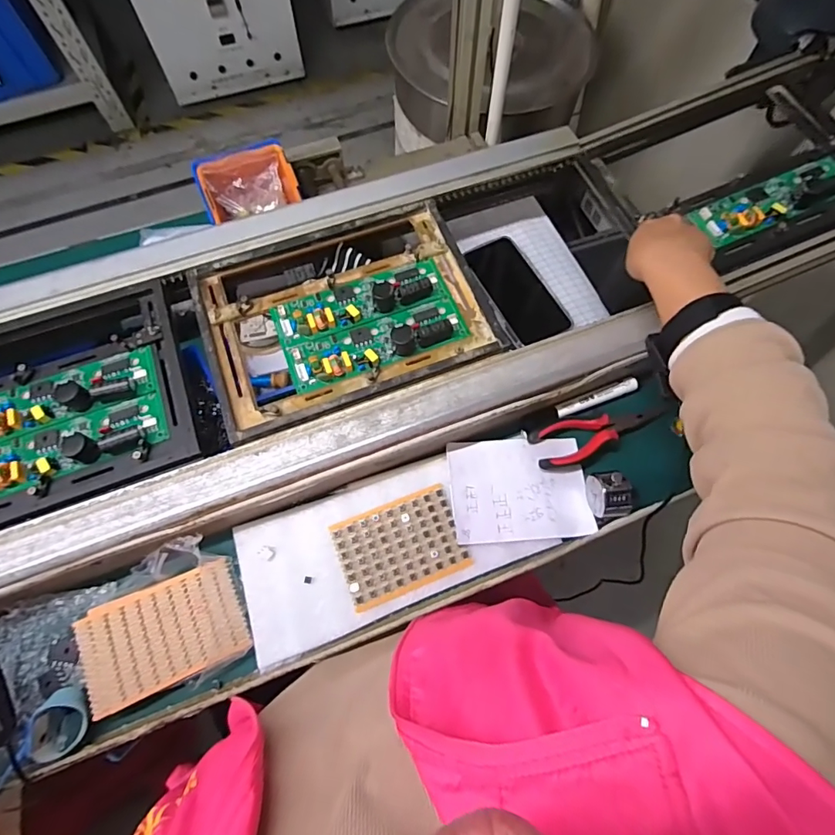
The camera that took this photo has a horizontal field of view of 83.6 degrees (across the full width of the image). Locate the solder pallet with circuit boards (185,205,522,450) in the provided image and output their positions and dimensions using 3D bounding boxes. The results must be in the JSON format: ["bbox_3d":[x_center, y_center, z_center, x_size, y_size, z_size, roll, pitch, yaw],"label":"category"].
[{"bbox_3d":[-0.076,-0.120,0.502,0.295,0.031,0.217,-20,70,-8],"label":"solder pallet with circuit boards"}]

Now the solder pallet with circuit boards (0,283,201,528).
[{"bbox_3d":[-0.388,-0.009,0.466,0.308,0.039,0.230,-20,70,-8],"label":"solder pallet with circuit boards"}]

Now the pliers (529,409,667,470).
[{"bbox_3d":[0.195,0.016,0.496,0.150,0.016,0.050,-12,69,-5],"label":"pliers"}]

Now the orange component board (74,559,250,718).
[{"bbox_3d":[-0.233,0.197,0.429,0.136,0.017,0.088,-23,70,-9],"label":"orange component board"}]

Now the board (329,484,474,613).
[{"bbox_3d":[-0.016,0.127,0.463,0.118,0.007,0.084,-20,70,-8],"label":"board"}]

